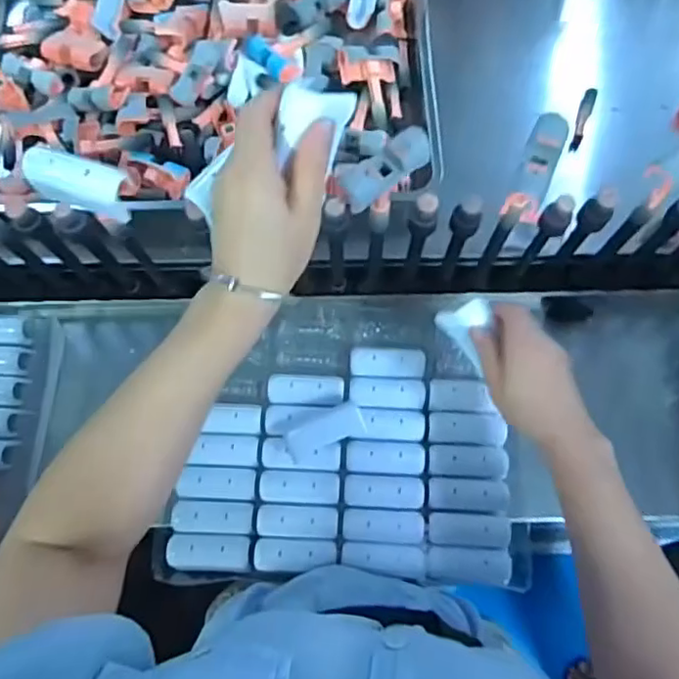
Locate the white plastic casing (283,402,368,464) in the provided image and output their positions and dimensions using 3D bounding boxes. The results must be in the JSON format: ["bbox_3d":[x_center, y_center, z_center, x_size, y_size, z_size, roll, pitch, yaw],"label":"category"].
[{"bbox_3d":[-0.014,0.089,0.582,0.077,0.012,0.032,-27,74,-9],"label":"white plastic casing"}]

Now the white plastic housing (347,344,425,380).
[{"bbox_3d":[0.049,0.025,0.620,0.074,0.018,0.033,2,72,1],"label":"white plastic housing"}]

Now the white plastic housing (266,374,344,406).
[{"bbox_3d":[-0.034,0.052,0.613,0.075,0.019,0.031,5,72,2],"label":"white plastic housing"}]

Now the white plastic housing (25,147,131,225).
[{"bbox_3d":[-0.190,-0.114,0.444,0.078,0.022,0.033,12,72,4],"label":"white plastic housing"}]

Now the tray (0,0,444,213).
[{"bbox_3d":[-0.178,-0.354,0.766,0.573,0.066,0.428,-1,72,0],"label":"tray"}]

